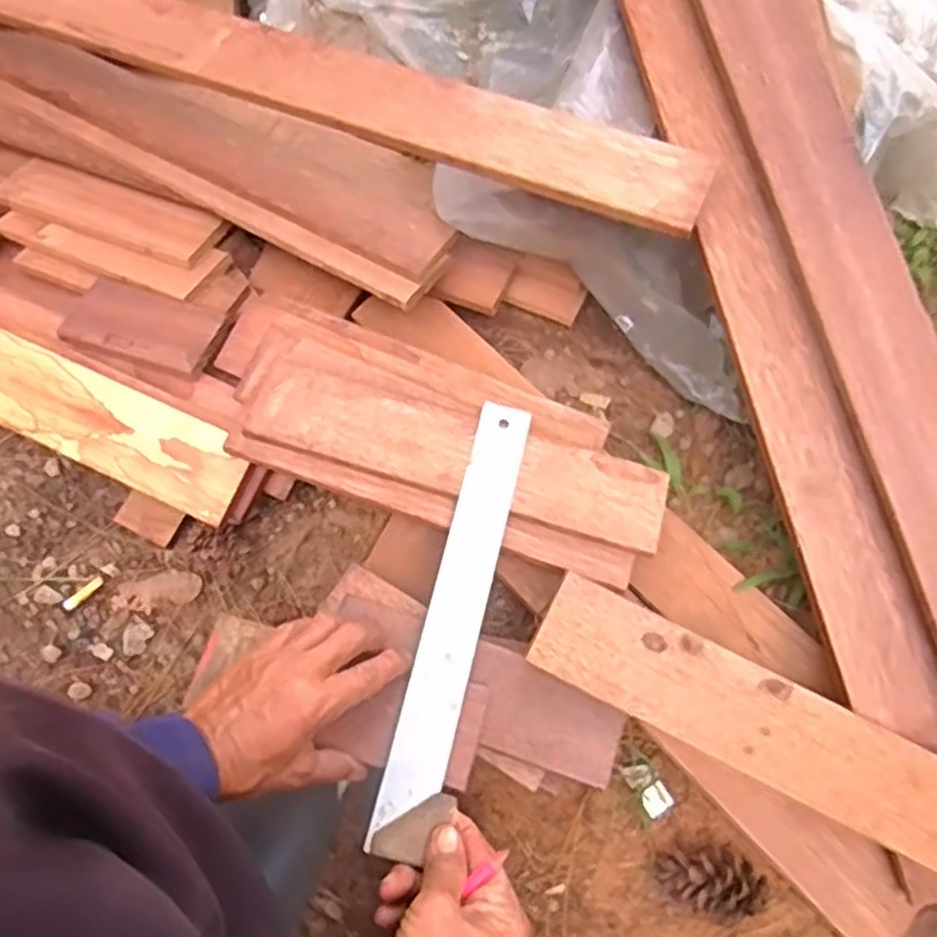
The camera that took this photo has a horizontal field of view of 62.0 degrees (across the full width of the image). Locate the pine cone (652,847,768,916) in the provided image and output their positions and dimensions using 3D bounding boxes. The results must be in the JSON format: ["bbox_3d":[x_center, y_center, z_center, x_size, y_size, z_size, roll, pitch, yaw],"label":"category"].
[{"bbox_3d":[0.159,0.268,0.509,0.063,0.035,0.036,11,71,4],"label":"pine cone"}]

